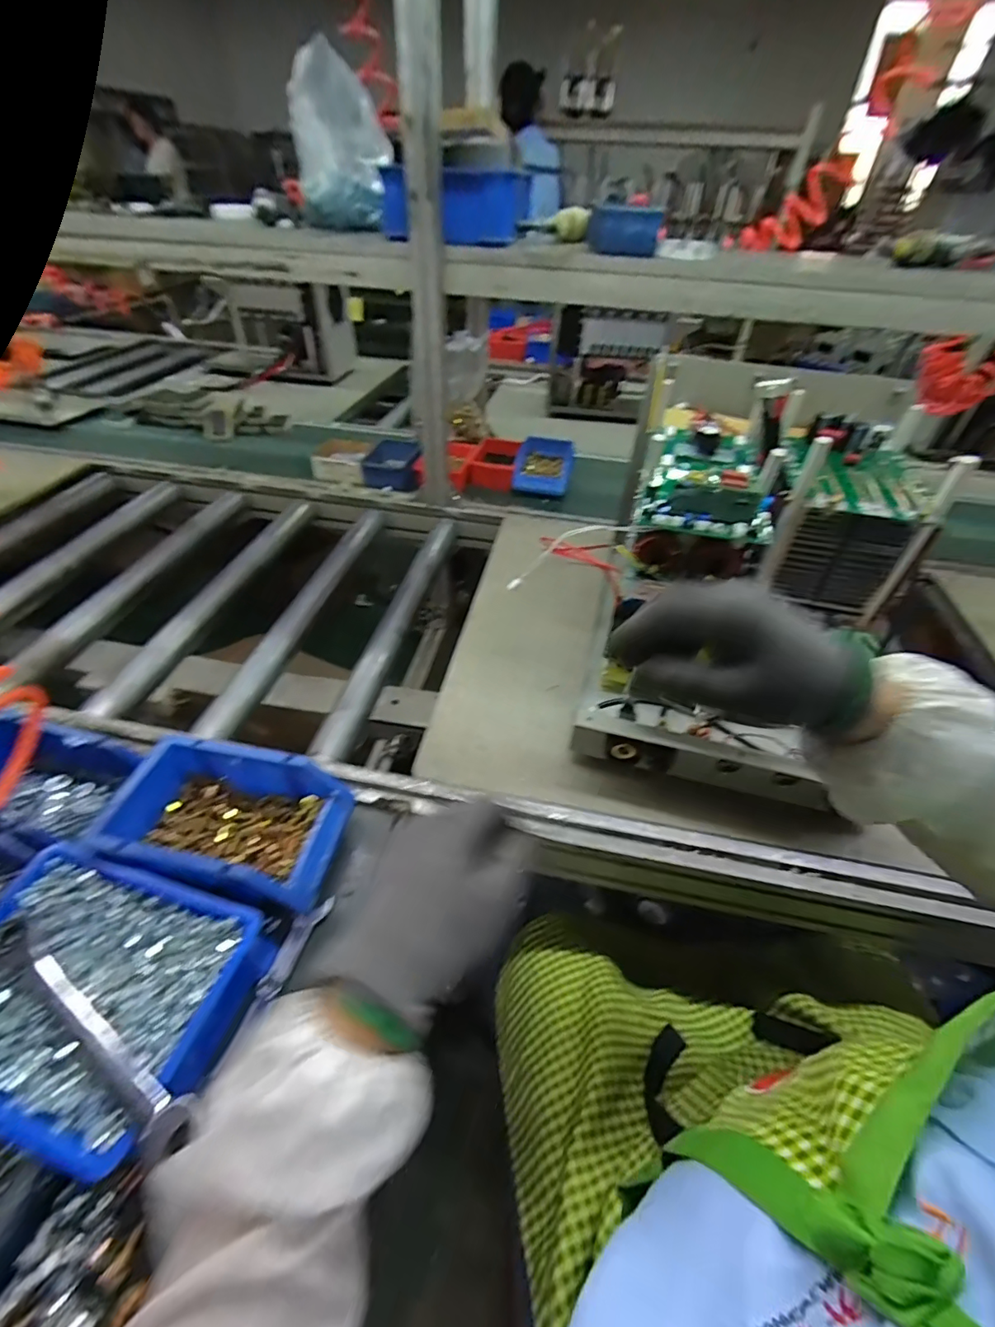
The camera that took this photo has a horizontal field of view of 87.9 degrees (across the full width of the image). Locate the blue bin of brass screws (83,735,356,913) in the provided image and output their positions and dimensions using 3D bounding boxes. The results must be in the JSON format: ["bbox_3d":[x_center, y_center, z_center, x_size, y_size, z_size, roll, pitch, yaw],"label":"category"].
[{"bbox_3d":[-0.240,0.145,0.459,0.191,0.085,0.109,9,44,6],"label":"blue bin of brass screws"}]

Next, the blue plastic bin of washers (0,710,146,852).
[{"bbox_3d":[-0.421,0.114,0.475,0.150,0.062,0.101,13,45,10],"label":"blue plastic bin of washers"}]

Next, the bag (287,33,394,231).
[{"bbox_3d":[-0.259,-0.852,0.850,0.145,0.197,0.138,-6,45,-10],"label":"bag"}]

